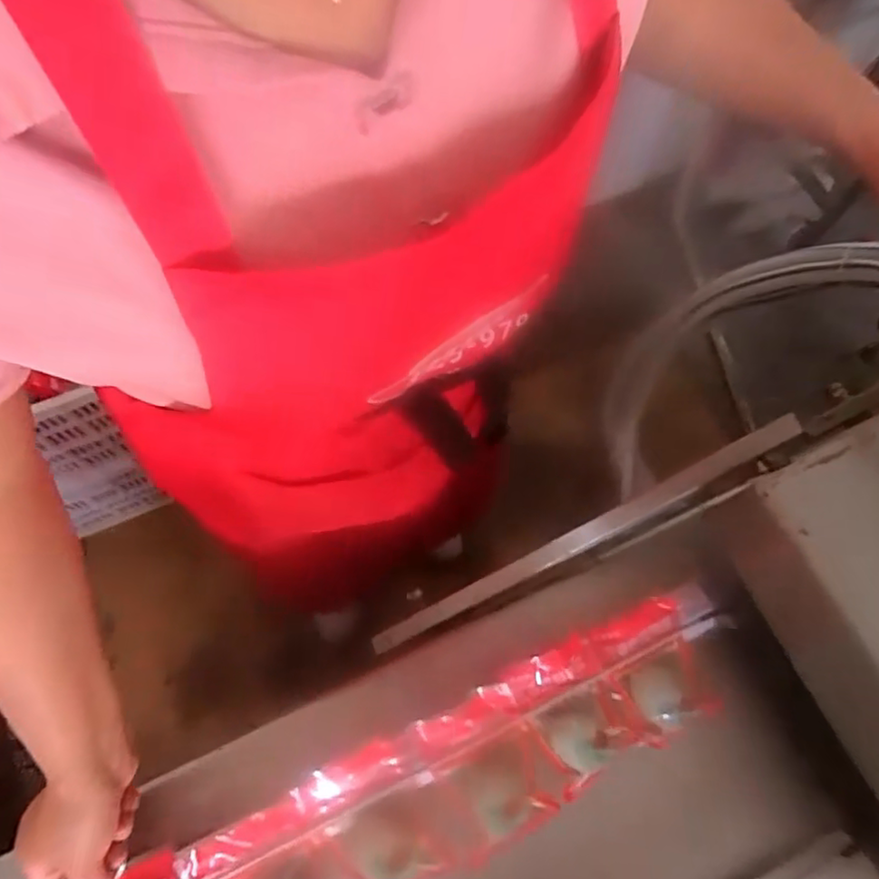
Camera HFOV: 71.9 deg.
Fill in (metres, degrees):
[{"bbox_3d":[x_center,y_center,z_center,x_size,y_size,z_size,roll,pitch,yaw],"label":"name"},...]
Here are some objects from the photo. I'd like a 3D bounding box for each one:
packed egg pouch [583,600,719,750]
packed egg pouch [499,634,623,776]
[{"bbox_3d":[0.185,0.207,0.533,0.085,0.037,0.102,-24,71,-12],"label":"packed egg pouch"},{"bbox_3d":[0.110,0.231,0.523,0.078,0.050,0.097,-24,71,-12],"label":"packed egg pouch"}]

